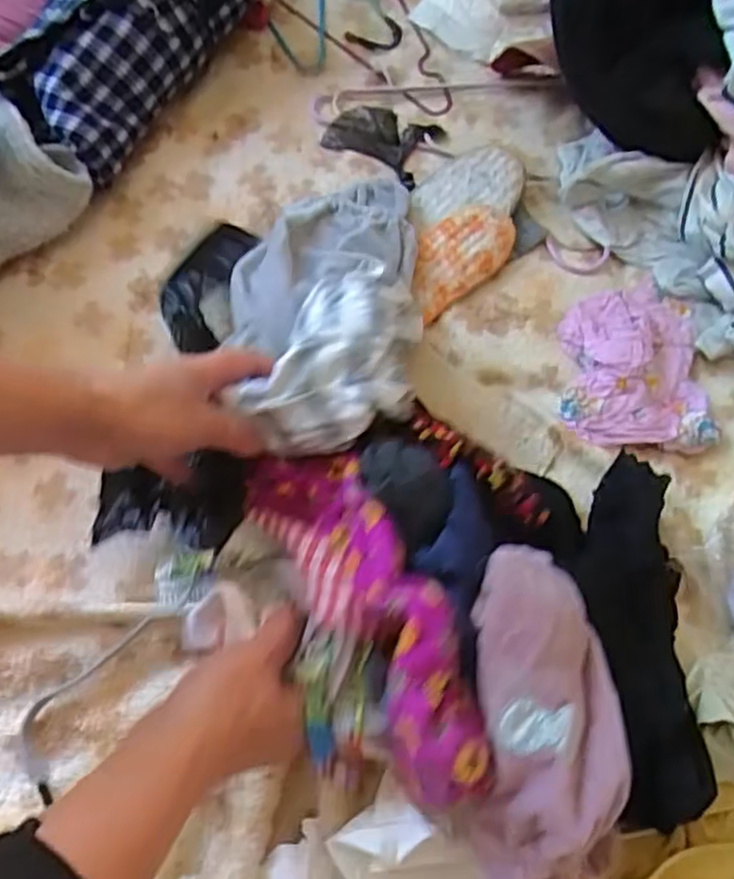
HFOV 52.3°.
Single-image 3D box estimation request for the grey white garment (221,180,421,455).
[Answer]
[{"bbox_3d":[-0.031,-0.105,0.540,0.129,0.062,0.248,3,50,4],"label":"grey white garment"}]

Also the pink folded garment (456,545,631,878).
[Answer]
[{"bbox_3d":[0.087,0.146,0.385,0.083,0.051,0.175,-1,79,2],"label":"pink folded garment"}]

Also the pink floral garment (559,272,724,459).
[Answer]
[{"bbox_3d":[0.203,-0.062,0.569,0.104,0.027,0.139,0,69,3],"label":"pink floral garment"}]

